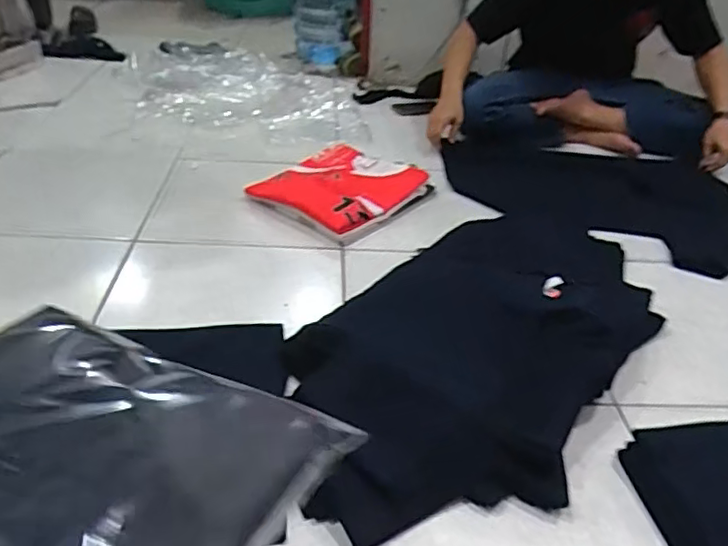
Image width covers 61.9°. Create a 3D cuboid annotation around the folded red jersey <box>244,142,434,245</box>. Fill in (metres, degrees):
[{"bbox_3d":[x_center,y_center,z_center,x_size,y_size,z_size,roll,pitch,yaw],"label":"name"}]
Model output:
[{"bbox_3d":[-0.044,-0.199,1.353,0.311,0.061,0.324,22,41,25],"label":"folded red jersey"}]

